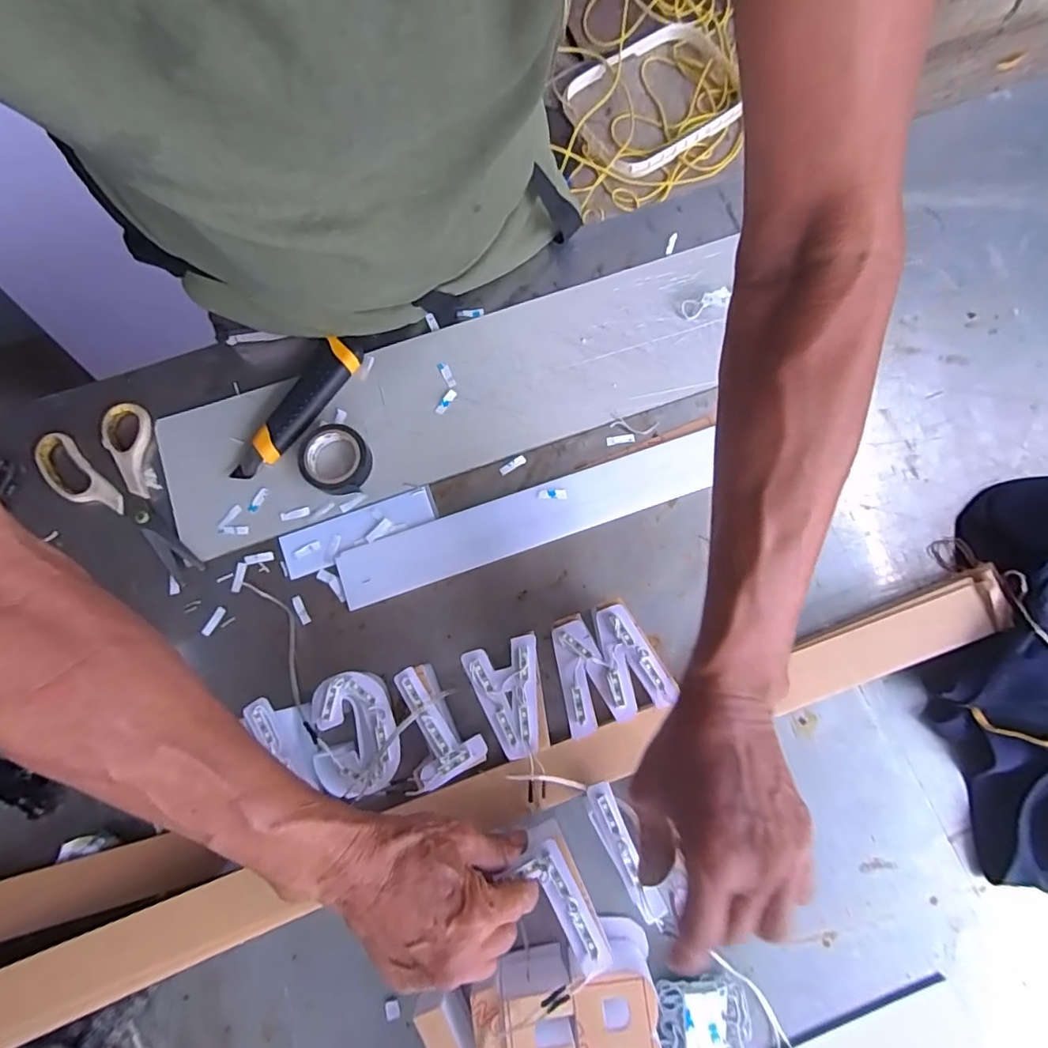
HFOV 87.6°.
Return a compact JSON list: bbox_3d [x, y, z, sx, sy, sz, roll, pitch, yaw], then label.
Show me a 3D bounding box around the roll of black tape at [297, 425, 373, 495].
[{"bbox_3d":[-0.164,-0.056,0.476,0.059,0.018,0.058,0,78,0],"label":"roll of black tape"}]

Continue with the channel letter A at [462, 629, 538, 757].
[{"bbox_3d":[-0.009,0.129,0.407,0.055,0.008,0.083,-16,77,-3],"label":"channel letter A"}]

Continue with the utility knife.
[{"bbox_3d":[-0.201,-0.104,0.488,0.036,0.022,0.157,33,80,6],"label":"utility knife"}]

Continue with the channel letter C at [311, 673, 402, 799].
[{"bbox_3d":[-0.126,0.154,0.403,0.062,0.015,0.083,-12,77,-2],"label":"channel letter C"}]

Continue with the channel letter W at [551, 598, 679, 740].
[{"bbox_3d":[0.062,0.106,0.410,0.078,0.010,0.084,-19,77,-4],"label":"channel letter W"}]

